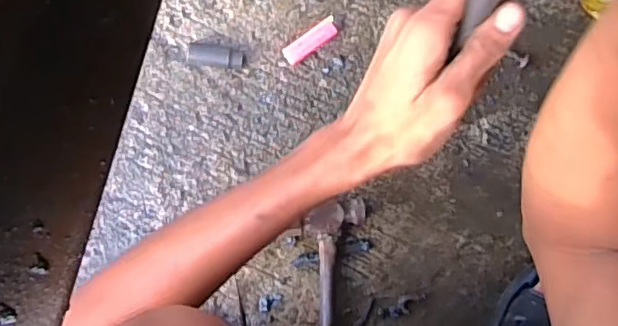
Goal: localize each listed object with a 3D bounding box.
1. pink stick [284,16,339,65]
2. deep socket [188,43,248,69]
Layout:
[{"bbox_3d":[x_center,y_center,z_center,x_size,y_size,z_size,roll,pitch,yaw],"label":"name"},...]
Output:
[{"bbox_3d":[0.003,-0.148,0.706,0.072,0.014,0.024,-35,93,-3],"label":"pink stick"},{"bbox_3d":[-0.109,-0.125,0.696,0.067,0.025,0.023,8,90,-4],"label":"deep socket"}]

